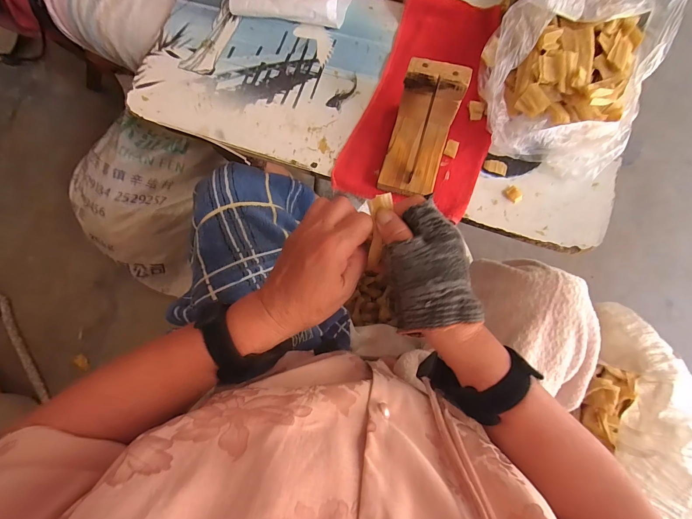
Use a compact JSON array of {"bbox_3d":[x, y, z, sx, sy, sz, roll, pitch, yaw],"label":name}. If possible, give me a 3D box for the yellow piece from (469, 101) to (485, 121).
[{"bbox_3d":[0.154,-0.176,0.378,0.016,0.007,0.023,1,78,1],"label":"yellow piece"}]

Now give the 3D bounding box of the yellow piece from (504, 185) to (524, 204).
[{"bbox_3d":[0.189,-0.074,0.359,0.015,0.007,0.020,-34,80,-6],"label":"yellow piece"}]

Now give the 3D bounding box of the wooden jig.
[{"bbox_3d":[0.077,-0.129,0.326,0.060,0.067,0.107,15,79,4],"label":"wooden jig"}]

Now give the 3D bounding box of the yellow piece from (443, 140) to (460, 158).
[{"bbox_3d":[0.122,-0.128,0.370,0.013,0.005,0.020,21,79,5],"label":"yellow piece"}]

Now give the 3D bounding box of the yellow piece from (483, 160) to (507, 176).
[{"bbox_3d":[0.171,-0.107,0.367,0.026,0.004,0.016,16,79,4],"label":"yellow piece"}]

